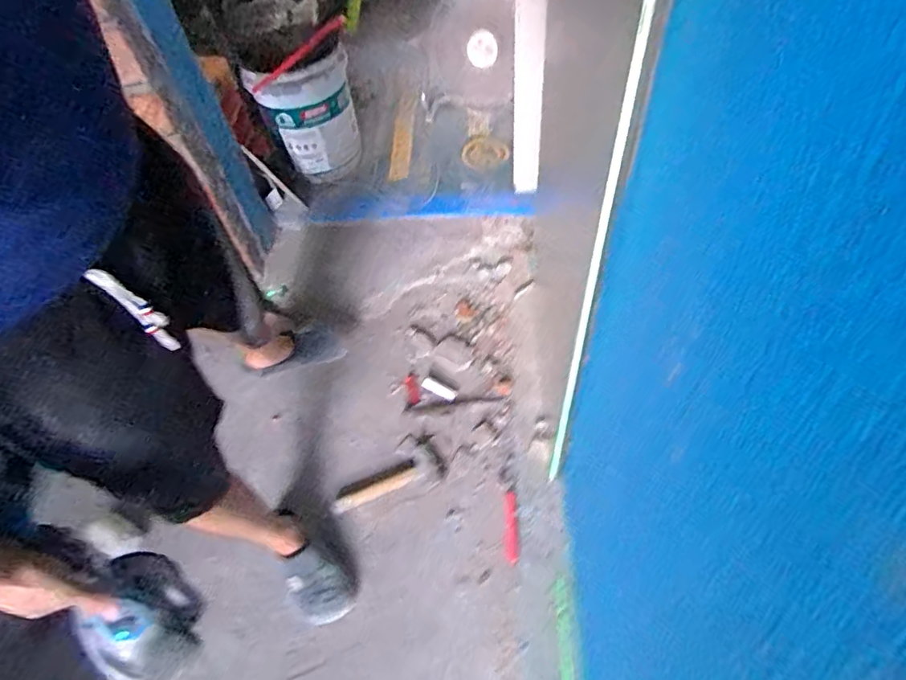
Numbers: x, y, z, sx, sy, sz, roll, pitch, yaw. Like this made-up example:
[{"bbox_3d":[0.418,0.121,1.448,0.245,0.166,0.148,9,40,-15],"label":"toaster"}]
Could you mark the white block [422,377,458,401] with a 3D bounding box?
[{"bbox_3d":[-0.034,0.115,1.188,0.087,0.011,0.028,25,59,21],"label":"white block"}]

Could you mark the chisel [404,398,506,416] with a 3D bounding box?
[{"bbox_3d":[0.001,0.151,1.161,0.220,0.018,0.033,-6,54,0],"label":"chisel"}]

